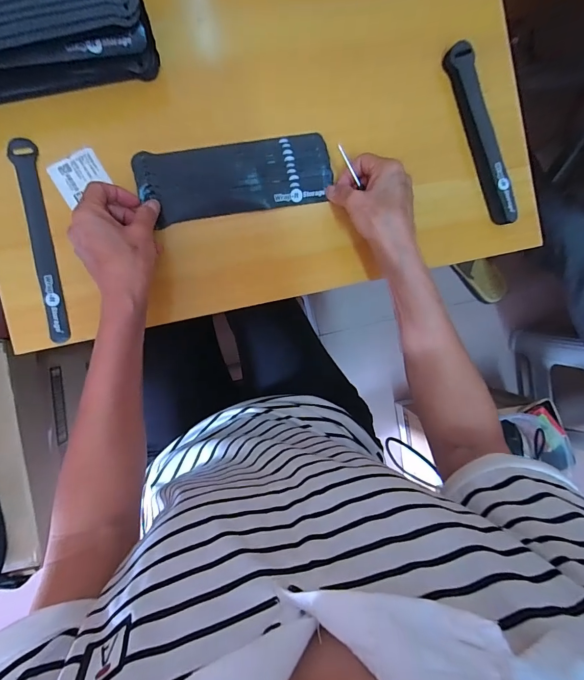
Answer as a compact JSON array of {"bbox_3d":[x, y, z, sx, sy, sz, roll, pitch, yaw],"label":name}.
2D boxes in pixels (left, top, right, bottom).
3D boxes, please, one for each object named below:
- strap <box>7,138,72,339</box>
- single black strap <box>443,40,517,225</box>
[{"bbox_3d":[-0.252,-0.098,0.363,0.024,0.007,0.200,-10,91,-21],"label":"strap"},{"bbox_3d":[0.214,-0.228,0.409,0.026,0.020,0.197,-18,94,-7],"label":"single black strap"}]

